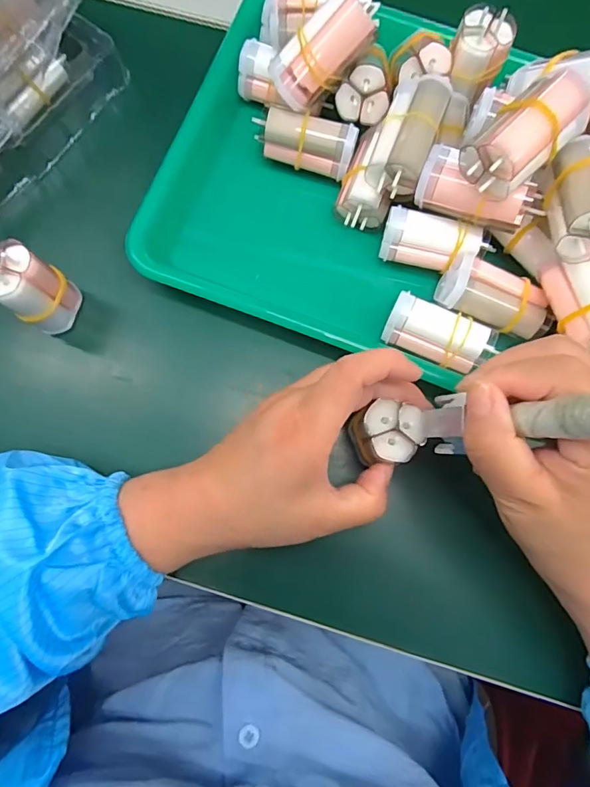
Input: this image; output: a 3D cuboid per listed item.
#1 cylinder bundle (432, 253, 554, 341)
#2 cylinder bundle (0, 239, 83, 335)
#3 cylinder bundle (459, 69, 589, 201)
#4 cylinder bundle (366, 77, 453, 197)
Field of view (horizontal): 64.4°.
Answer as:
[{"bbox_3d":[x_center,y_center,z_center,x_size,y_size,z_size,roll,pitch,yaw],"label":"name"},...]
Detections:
[{"bbox_3d":[0.126,-0.059,0.294,0.070,0.028,0.036,25,79,4],"label":"cylinder bundle"},{"bbox_3d":[-0.166,-0.067,0.295,0.036,0.060,0.037,37,80,6],"label":"cylinder bundle"},{"bbox_3d":[0.123,-0.136,0.251,0.067,0.034,0.036,-40,81,5],"label":"cylinder bundle"},{"bbox_3d":[0.070,-0.160,0.290,0.034,0.030,0.070,20,79,3],"label":"cylinder bundle"}]

